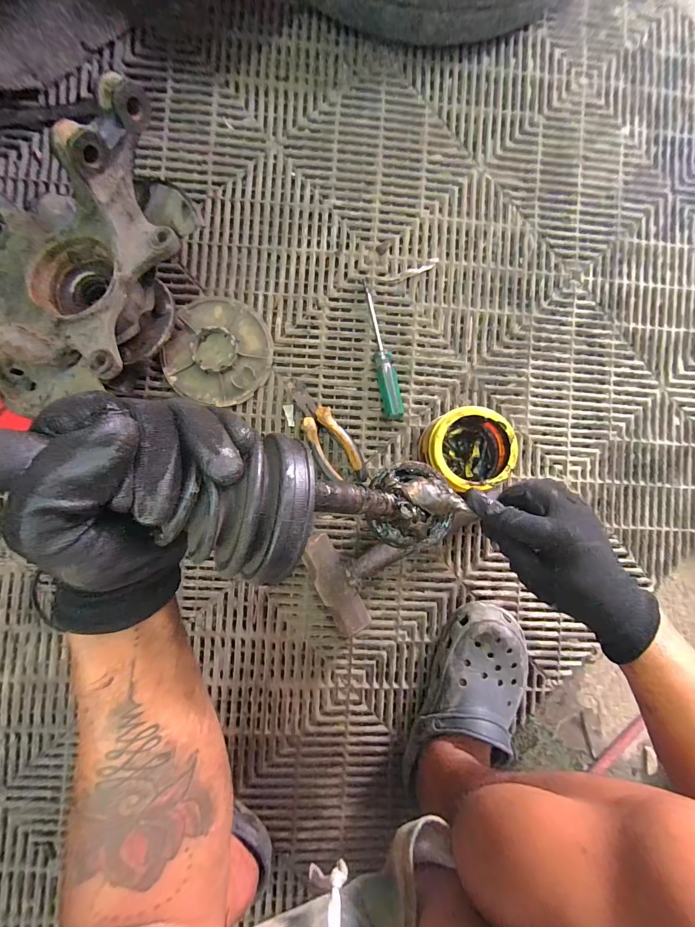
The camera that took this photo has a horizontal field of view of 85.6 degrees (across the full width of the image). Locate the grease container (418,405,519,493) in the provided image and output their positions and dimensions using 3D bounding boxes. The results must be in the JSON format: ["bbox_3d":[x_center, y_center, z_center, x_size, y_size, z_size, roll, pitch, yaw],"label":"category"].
[{"bbox_3d":[0.151,-0.021,0.482,0.109,0.074,0.092,1,90,-3],"label":"grease container"}]

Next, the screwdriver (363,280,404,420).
[{"bbox_3d":[0.047,-0.149,0.501,0.027,0.026,0.182,-11,90,-3],"label":"screwdriver"}]

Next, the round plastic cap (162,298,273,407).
[{"bbox_3d":[-0.164,-0.145,0.487,0.129,0.022,0.129,0,90,-3],"label":"round plastic cap"}]

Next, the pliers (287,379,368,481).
[{"bbox_3d":[-0.030,-0.039,0.493,0.051,0.024,0.153,-33,91,-3],"label":"pliers"}]

